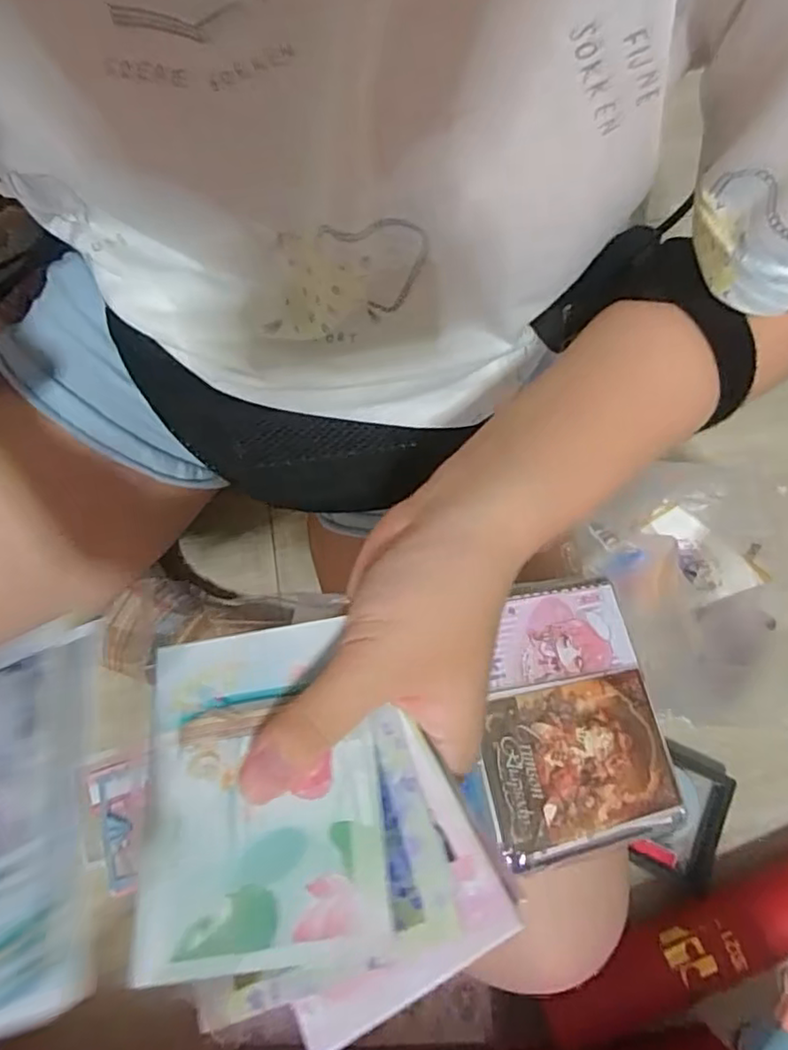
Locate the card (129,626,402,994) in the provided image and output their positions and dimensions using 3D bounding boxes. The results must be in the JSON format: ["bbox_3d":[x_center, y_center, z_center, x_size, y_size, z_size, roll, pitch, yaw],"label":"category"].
[{"bbox_3d":[-0.044,0.082,0.204,0.075,0.004,0.100,-10,58,3],"label":"card"}]

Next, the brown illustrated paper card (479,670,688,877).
[{"bbox_3d":[0.091,0.115,0.310,0.097,0.004,0.077,-5,73,-19],"label":"brown illustrated paper card"}]

